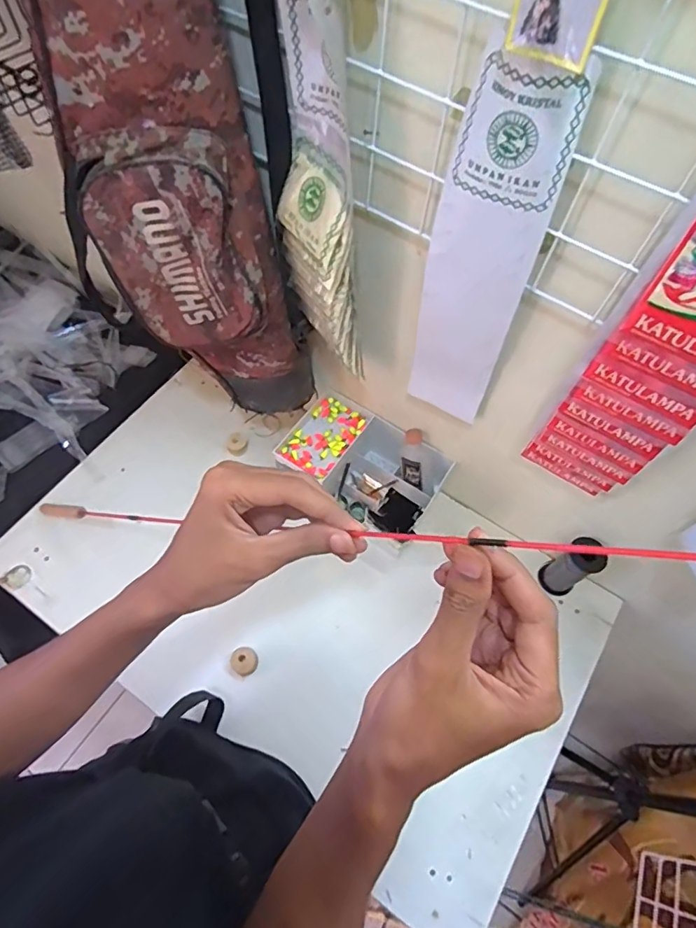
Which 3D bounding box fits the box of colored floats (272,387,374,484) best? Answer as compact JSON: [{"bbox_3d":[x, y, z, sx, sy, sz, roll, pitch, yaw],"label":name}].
[{"bbox_3d":[-0.035,-0.044,0.788,0.088,0.024,0.140,36,66,16],"label":"box of colored floats"}]

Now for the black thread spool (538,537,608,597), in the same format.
[{"bbox_3d":[0.317,0.146,0.737,0.052,0.119,0.049,1,62,-2],"label":"black thread spool"}]

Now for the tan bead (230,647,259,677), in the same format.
[{"bbox_3d":[-0.140,0.266,0.705,0.035,0.015,0.037,1,62,-2],"label":"tan bead"}]

